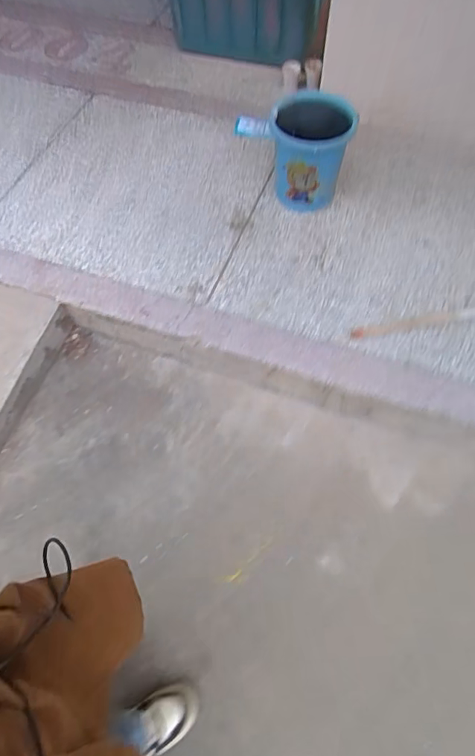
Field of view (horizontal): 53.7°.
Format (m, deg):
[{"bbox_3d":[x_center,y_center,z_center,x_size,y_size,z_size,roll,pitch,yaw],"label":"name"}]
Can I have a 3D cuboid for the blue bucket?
[{"bbox_3d":[0.214,-0.669,1.389,0.230,0.266,0.229,-1,60,1],"label":"blue bucket"}]

